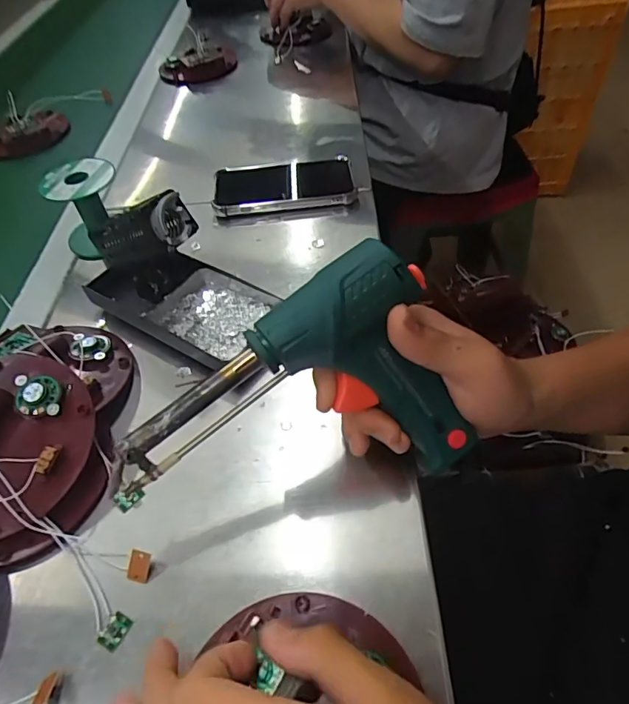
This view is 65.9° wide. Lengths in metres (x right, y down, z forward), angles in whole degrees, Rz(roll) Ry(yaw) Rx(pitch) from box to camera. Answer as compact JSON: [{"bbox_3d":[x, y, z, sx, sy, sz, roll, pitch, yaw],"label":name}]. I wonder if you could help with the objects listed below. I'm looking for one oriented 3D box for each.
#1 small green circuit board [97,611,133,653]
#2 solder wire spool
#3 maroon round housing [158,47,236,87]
[{"bbox_3d":[-0.108,0.151,0.263,0.013,0.005,0.017,21,55,22],"label":"small green circuit board"},{"bbox_3d":[-0.220,-0.142,0.476,0.069,0.070,0.066,-3,50,4],"label":"solder wire spool"},{"bbox_3d":[-0.182,-0.448,0.754,0.114,0.024,0.115,-3,50,4],"label":"maroon round housing"}]

